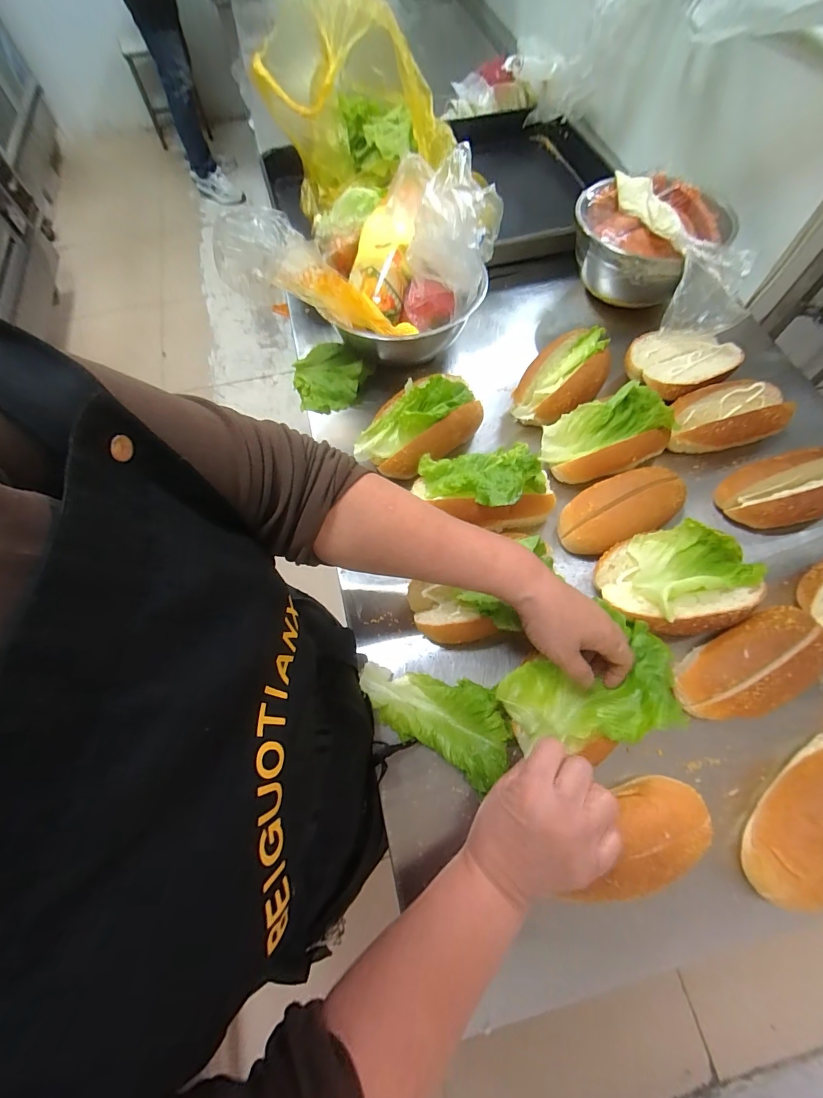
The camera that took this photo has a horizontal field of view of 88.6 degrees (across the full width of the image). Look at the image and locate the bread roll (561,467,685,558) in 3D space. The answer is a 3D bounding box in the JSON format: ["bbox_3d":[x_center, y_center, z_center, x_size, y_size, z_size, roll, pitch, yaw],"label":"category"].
[{"bbox_3d":[0.234,-0.049,0.470,0.144,0.042,0.079,-22,67,-9],"label":"bread roll"}]

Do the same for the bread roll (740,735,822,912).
[{"bbox_3d":[0.342,0.219,0.356,0.160,0.062,0.056,-40,71,-16],"label":"bread roll"}]

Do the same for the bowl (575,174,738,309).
[{"bbox_3d":[0.340,-0.451,0.634,0.182,0.115,0.210,-12,66,-5],"label":"bowl"}]

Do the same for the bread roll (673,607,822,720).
[{"bbox_3d":[0.326,0.112,0.406,0.145,0.061,0.074,-23,67,-10],"label":"bread roll"}]

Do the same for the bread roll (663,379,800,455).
[{"bbox_3d":[0.394,-0.169,0.527,0.156,0.050,0.083,-11,66,-5],"label":"bread roll"}]

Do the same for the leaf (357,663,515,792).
[{"bbox_3d":[0.021,0.152,0.395,0.144,0.034,0.072,20,67,23],"label":"leaf"}]

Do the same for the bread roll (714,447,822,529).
[{"bbox_3d":[0.438,-0.067,0.491,0.153,0.076,0.080,-12,66,-5],"label":"bread roll"}]

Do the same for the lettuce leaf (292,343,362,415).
[{"bbox_3d":[-0.118,-0.242,0.587,0.093,0.038,0.104,-17,66,-7],"label":"lettuce leaf"}]

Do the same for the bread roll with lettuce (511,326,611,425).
[{"bbox_3d":[0.202,-0.223,0.564,0.092,0.059,0.174,34,70,15],"label":"bread roll with lettuce"}]

